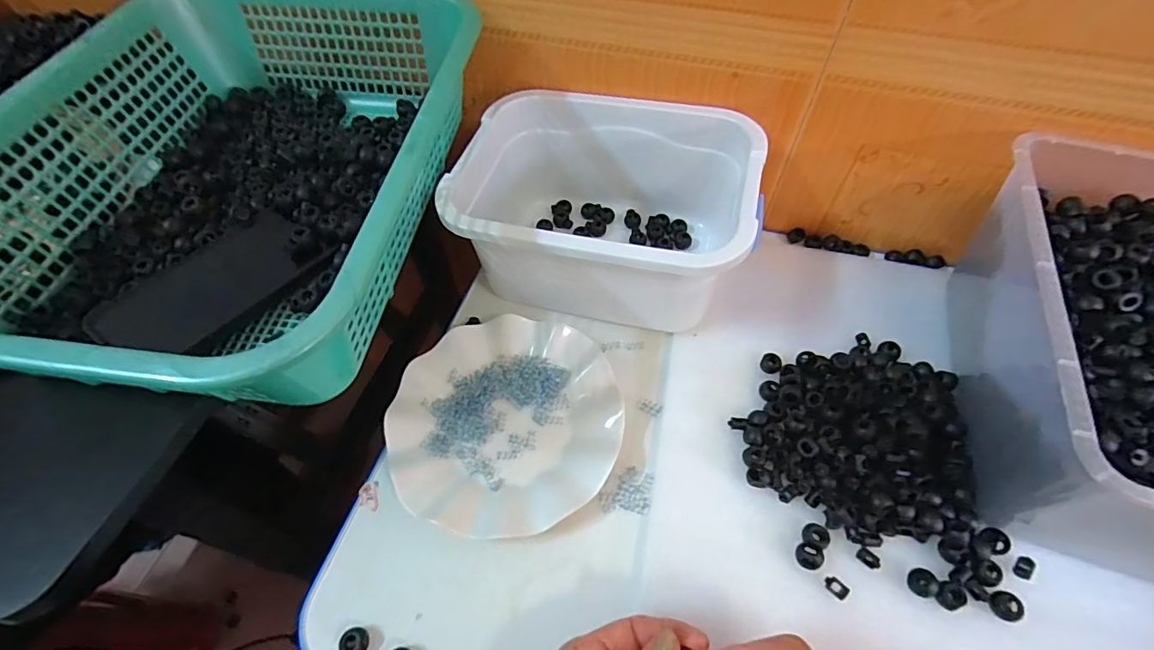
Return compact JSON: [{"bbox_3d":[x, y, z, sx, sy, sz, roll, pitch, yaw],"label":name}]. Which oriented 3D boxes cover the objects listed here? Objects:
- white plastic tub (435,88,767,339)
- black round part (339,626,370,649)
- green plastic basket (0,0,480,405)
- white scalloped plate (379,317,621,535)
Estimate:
[{"bbox_3d":[0.024,-0.101,0.466,0.248,0.124,0.188,13,60,9],"label":"white plastic tub"},{"bbox_3d":[-0.146,0.208,0.332,0.018,0.010,0.017,0,56,1],"label":"black round part"},{"bbox_3d":[-0.242,-0.120,0.378,0.294,0.106,0.391,6,56,5],"label":"green plastic basket"},{"bbox_3d":[-0.057,0.073,0.409,0.177,0.017,0.178,0,56,1],"label":"white scalloped plate"}]

